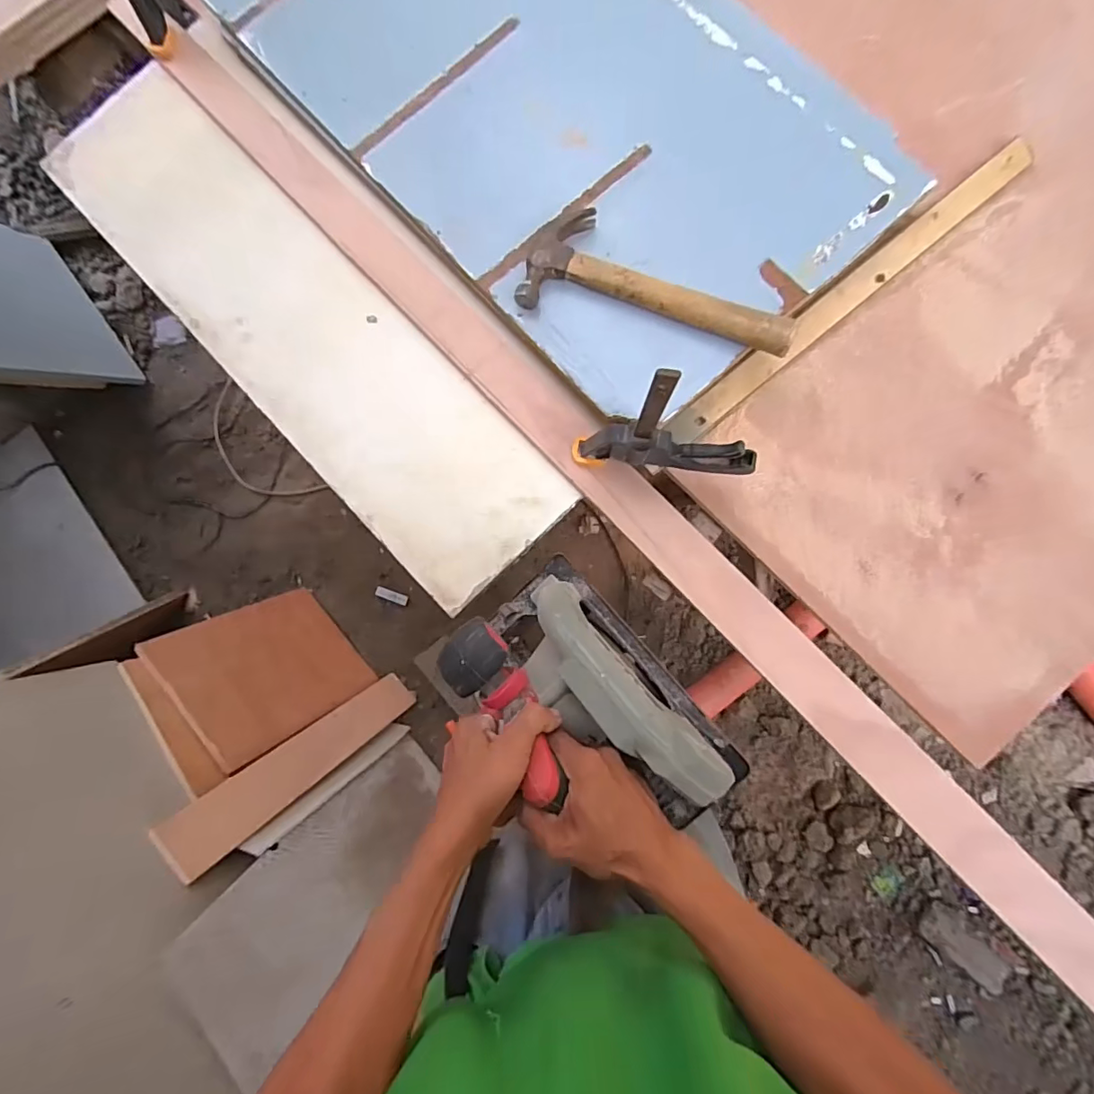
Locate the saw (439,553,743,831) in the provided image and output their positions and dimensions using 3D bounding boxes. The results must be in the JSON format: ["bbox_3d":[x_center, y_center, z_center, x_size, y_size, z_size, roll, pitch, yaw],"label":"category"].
[{"bbox_3d":[0.026,0.145,0.510,0.149,0.211,0.280,-47,60,8],"label":"saw"}]

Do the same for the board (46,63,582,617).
[{"bbox_3d":[-0.331,-0.284,0.710,0.215,0.016,0.838,-44,84,3],"label":"board"}]

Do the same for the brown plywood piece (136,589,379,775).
[{"bbox_3d":[-0.588,0.254,1.140,0.023,0.364,0.295,-42,84,34],"label":"brown plywood piece"}]

